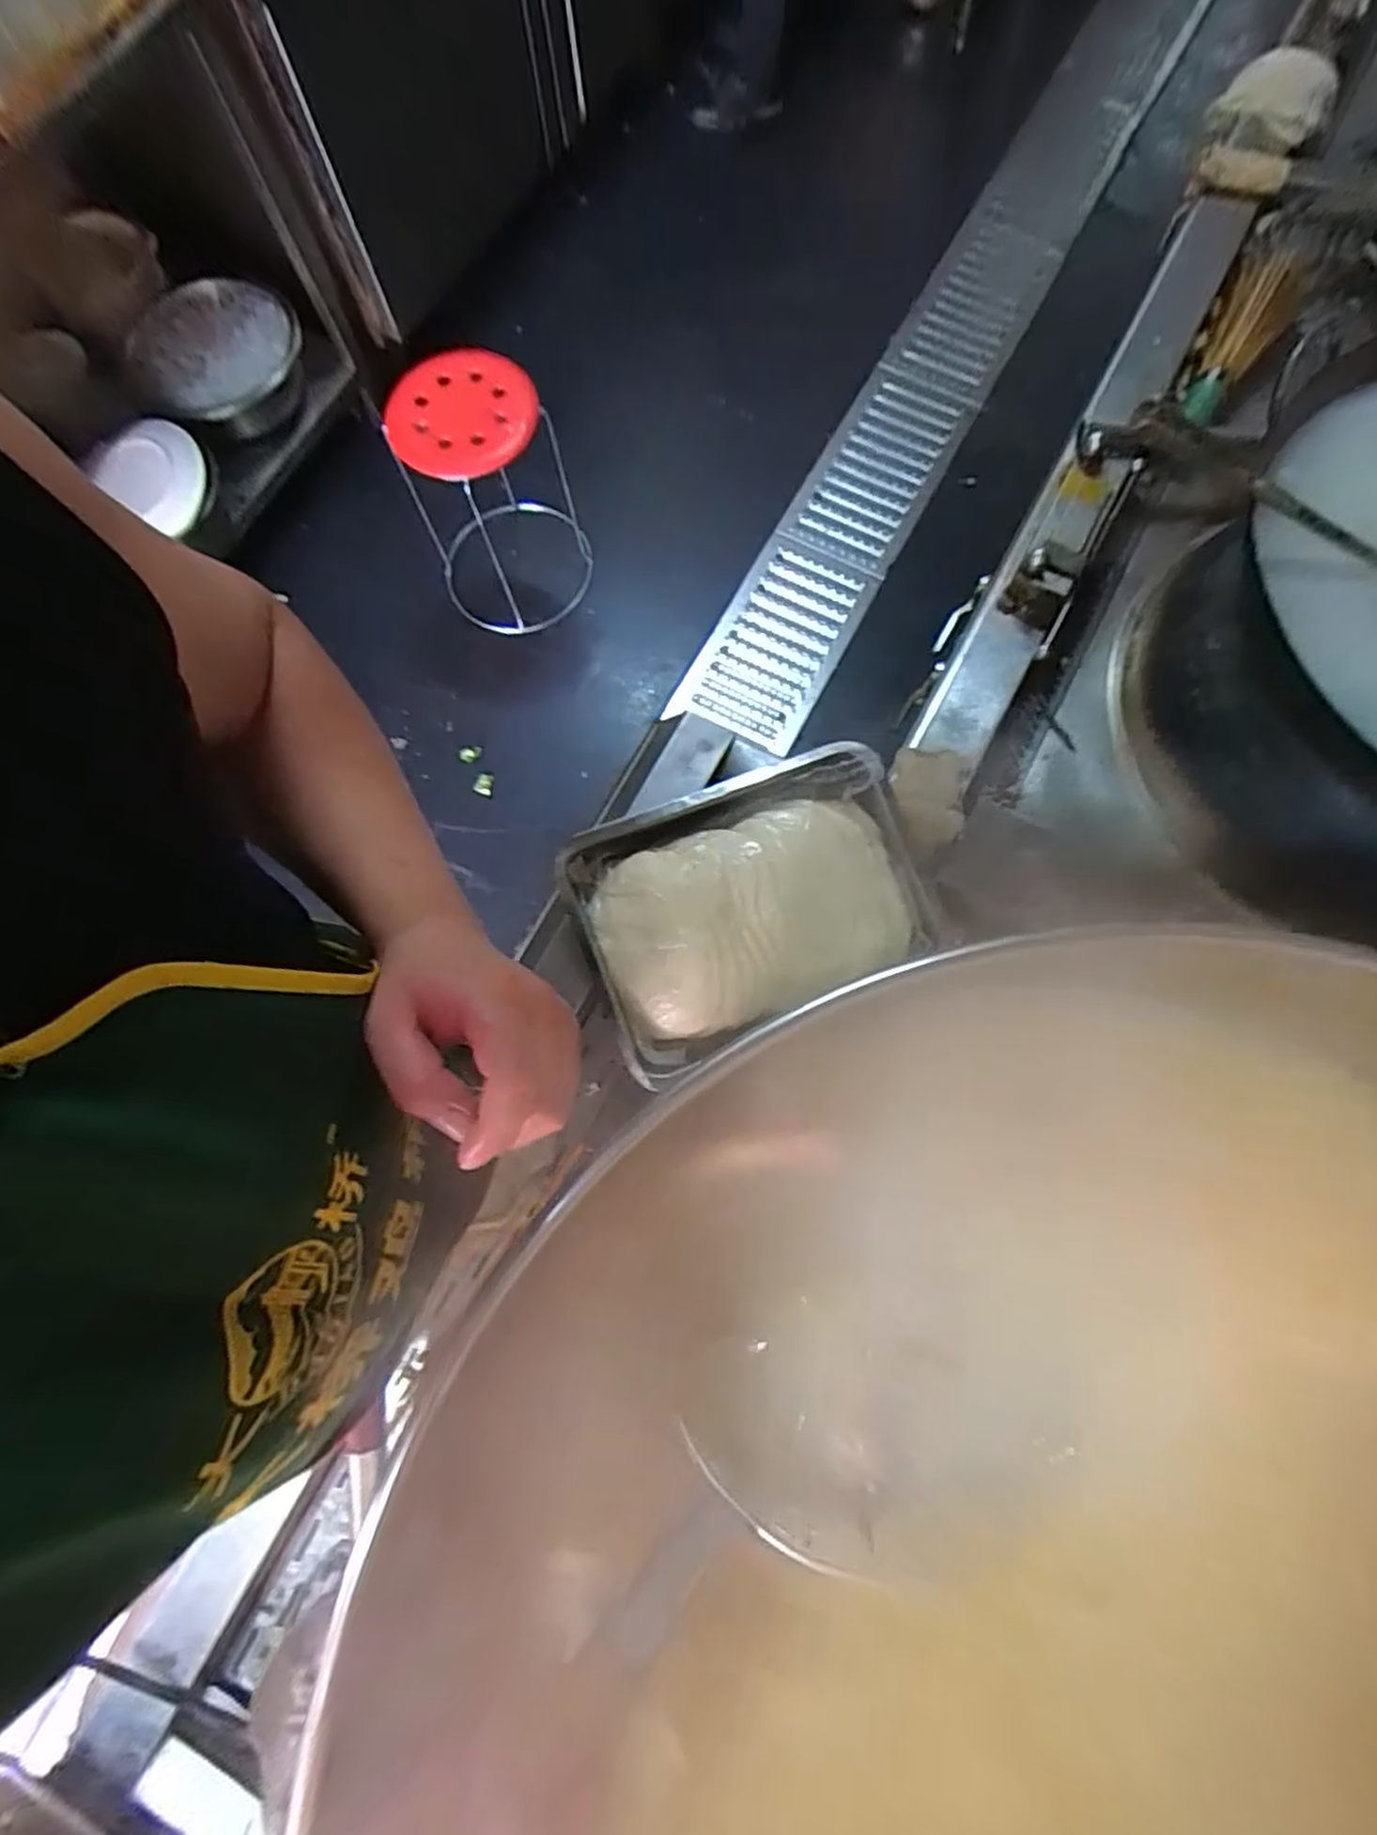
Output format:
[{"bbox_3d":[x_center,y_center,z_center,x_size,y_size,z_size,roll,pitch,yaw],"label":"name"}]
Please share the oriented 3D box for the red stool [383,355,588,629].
[{"bbox_3d":[-0.414,-0.912,1.567,0.365,0.517,0.333,0,77,1],"label":"red stool"}]

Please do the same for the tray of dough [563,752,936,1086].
[{"bbox_3d":[0.065,-0.012,0.730,0.339,0.068,0.253,-22,77,-4],"label":"tray of dough"}]

